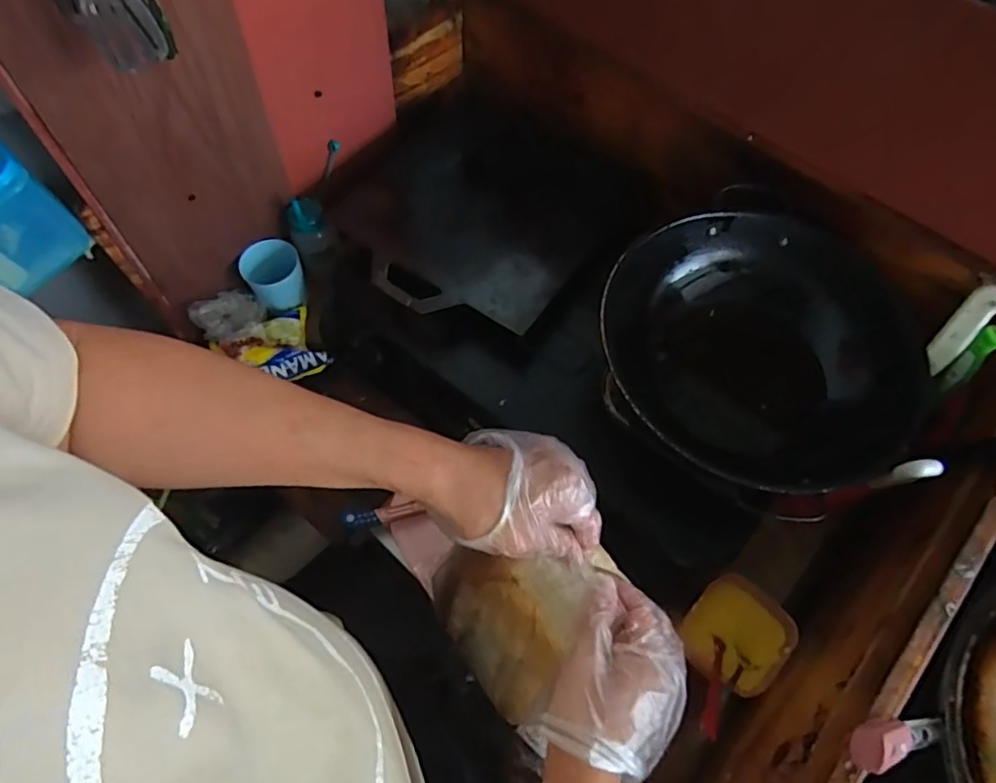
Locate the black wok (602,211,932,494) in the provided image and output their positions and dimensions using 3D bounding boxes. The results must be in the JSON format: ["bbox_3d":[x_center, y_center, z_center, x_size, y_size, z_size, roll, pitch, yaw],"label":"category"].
[{"bbox_3d":[0.255,-0.030,0.628,0.281,0.113,0.296,0,63,0],"label":"black wok"}]

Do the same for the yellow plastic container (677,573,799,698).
[{"bbox_3d":[0.246,0.248,0.623,0.093,0.033,0.113,40,69,18],"label":"yellow plastic container"}]

